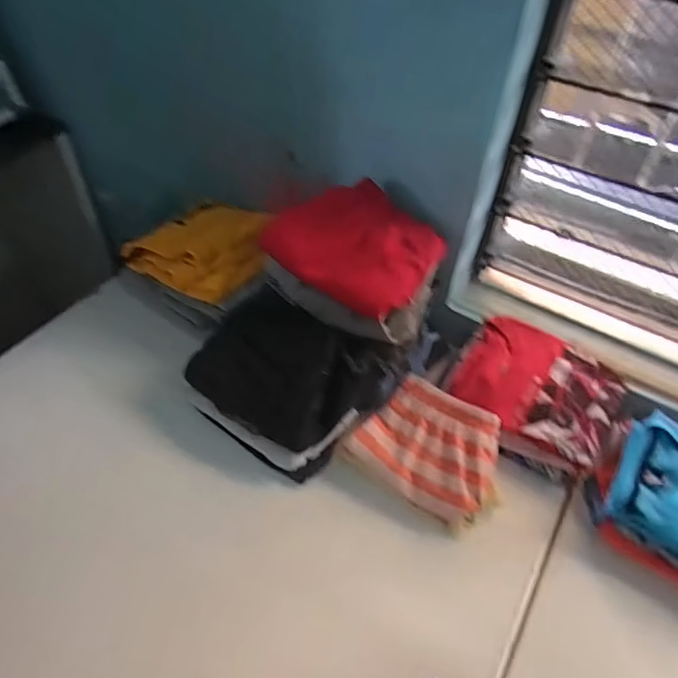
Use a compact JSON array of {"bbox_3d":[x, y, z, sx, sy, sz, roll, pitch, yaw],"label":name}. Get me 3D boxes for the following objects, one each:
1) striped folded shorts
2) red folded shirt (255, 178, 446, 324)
[{"bbox_3d":[0.111,0.128,0.653,0.166,0.062,0.129,30,54,22],"label":"striped folded shorts"},{"bbox_3d":[0.015,-0.133,0.691,0.209,0.087,0.140,24,52,17],"label":"red folded shirt"}]

